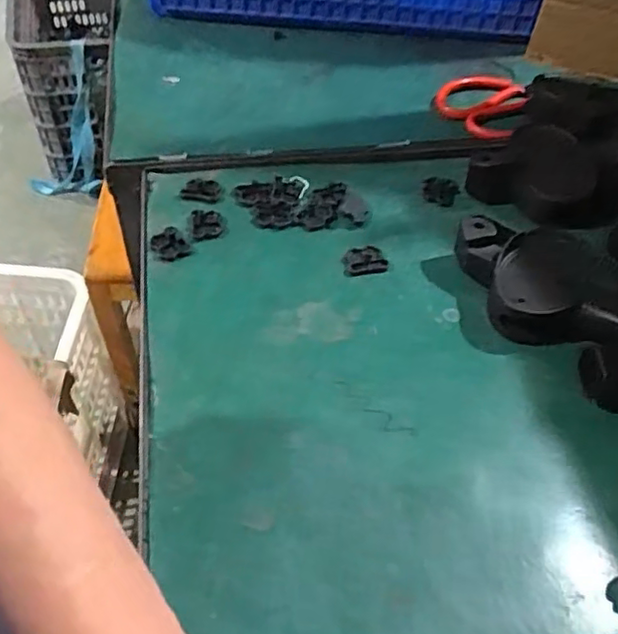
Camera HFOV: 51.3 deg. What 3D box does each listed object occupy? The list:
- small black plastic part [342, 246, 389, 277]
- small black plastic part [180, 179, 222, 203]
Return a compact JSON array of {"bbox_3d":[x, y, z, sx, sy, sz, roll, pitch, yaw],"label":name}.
[{"bbox_3d":[0.041,-0.043,0.491,0.034,0.007,0.023,-14,52,-13],"label":"small black plastic part"},{"bbox_3d":[-0.090,-0.106,0.535,0.031,0.004,0.025,6,50,3],"label":"small black plastic part"}]

